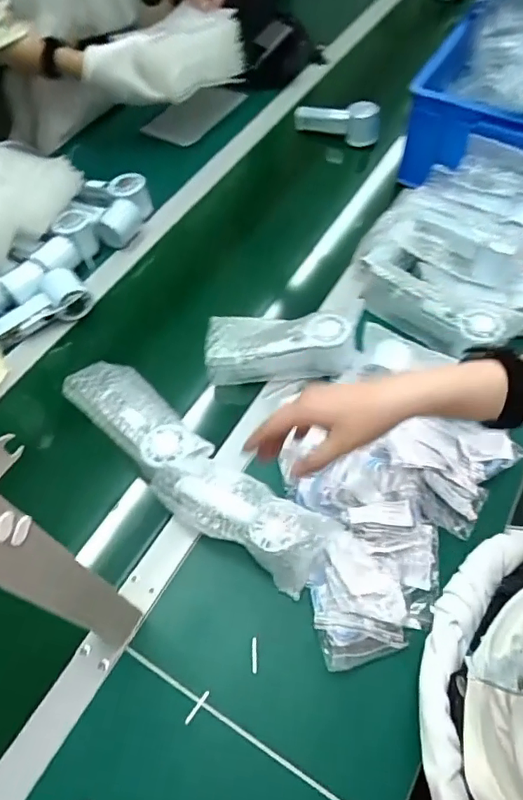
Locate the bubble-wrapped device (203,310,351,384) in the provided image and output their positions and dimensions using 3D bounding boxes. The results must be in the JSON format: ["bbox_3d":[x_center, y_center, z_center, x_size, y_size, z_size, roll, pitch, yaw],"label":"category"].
[{"bbox_3d":[0.022,-0.077,0.699,0.191,0.069,0.073,-2,59,0],"label":"bubble-wrapped device"}]

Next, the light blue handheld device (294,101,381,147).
[{"bbox_3d":[0.143,-0.523,0.975,0.160,0.060,0.040,10,60,7],"label":"light blue handheld device"}]

